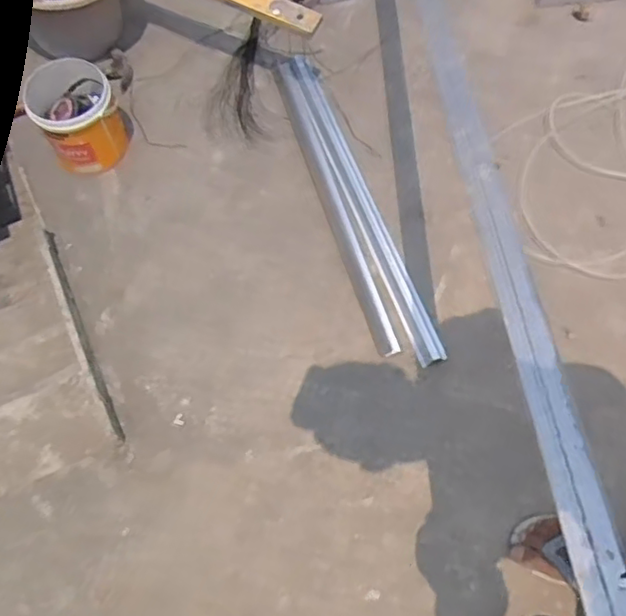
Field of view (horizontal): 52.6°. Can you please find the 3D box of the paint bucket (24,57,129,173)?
[{"bbox_3d":[-0.455,-0.369,1.234,0.152,0.153,0.170,-16,66,-7],"label":"paint bucket"}]

